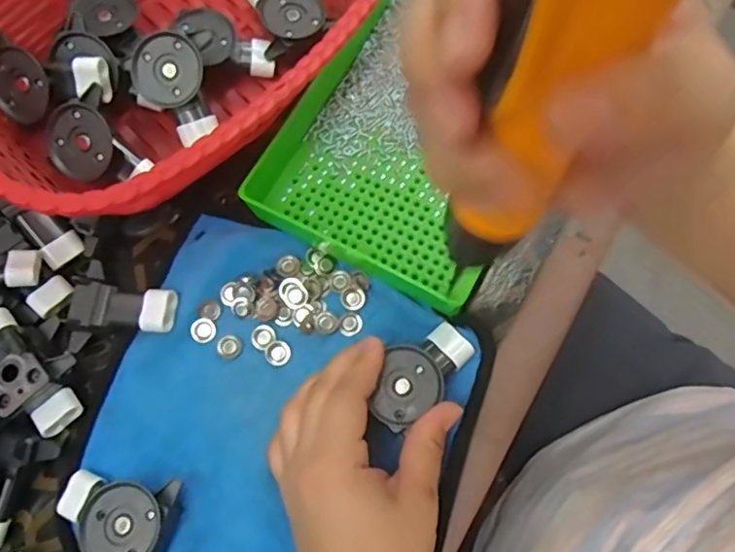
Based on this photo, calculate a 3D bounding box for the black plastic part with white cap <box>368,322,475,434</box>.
[{"bbox_3d":[0.028,0.052,0.315,0.034,0.013,0.066,42,64,11],"label":"black plastic part with white cap"}]

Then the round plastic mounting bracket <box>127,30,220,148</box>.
[{"bbox_3d":[-0.117,-0.113,0.353,0.045,0.023,0.062,-8,107,5],"label":"round plastic mounting bracket"}]

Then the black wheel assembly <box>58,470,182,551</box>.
[{"bbox_3d":[-0.137,0.126,0.310,0.062,0.023,0.051,25,76,11],"label":"black wheel assembly"}]

